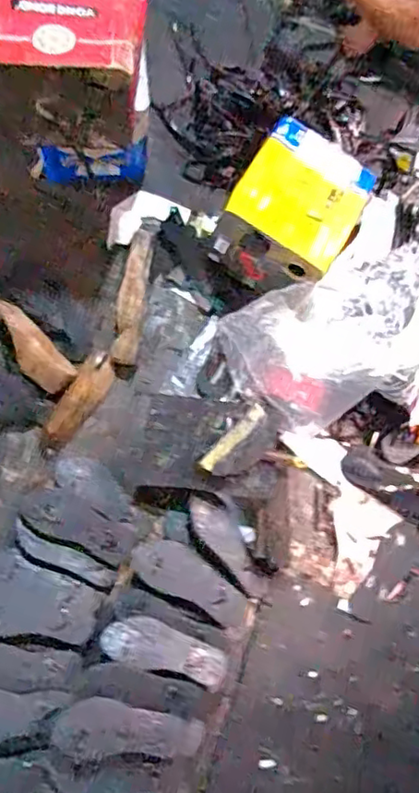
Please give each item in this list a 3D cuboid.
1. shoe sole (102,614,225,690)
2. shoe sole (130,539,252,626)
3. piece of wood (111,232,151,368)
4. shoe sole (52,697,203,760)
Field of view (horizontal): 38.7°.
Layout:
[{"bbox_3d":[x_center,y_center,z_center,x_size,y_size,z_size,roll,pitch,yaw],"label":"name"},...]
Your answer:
[{"bbox_3d":[-0.086,0.487,1.150,0.240,0.015,0.087,13,58,2],"label":"shoe sole"},{"bbox_3d":[-0.038,0.366,1.196,0.248,0.022,0.095,27,78,-2],"label":"shoe sole"},{"bbox_3d":[-0.175,-0.226,1.350,0.058,0.030,0.316,6,76,0],"label":"piece of wood"},{"bbox_3d":[-0.149,0.608,1.088,0.264,0.011,0.096,2,80,-7],"label":"shoe sole"}]

